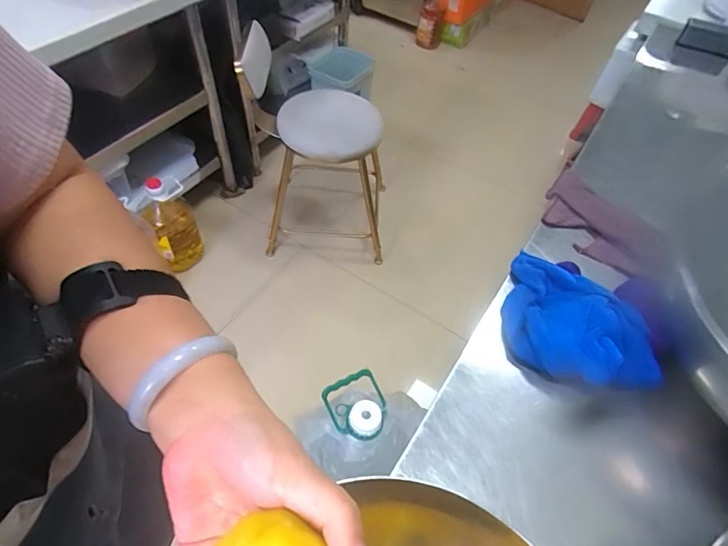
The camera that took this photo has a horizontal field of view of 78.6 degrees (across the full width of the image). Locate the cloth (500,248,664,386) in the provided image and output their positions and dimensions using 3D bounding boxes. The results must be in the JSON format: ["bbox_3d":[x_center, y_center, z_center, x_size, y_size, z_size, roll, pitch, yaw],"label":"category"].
[{"bbox_3d":[0.274,0.055,0.548,0.189,0.048,0.169,17,53,8],"label":"cloth"}]

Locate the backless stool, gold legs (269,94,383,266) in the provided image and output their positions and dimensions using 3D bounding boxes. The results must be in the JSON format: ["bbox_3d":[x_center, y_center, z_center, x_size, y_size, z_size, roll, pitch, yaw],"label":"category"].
[{"bbox_3d":[-0.127,-0.389,1.618,0.422,0.470,0.443,5,52,-1],"label":"backless stool, gold legs"}]

